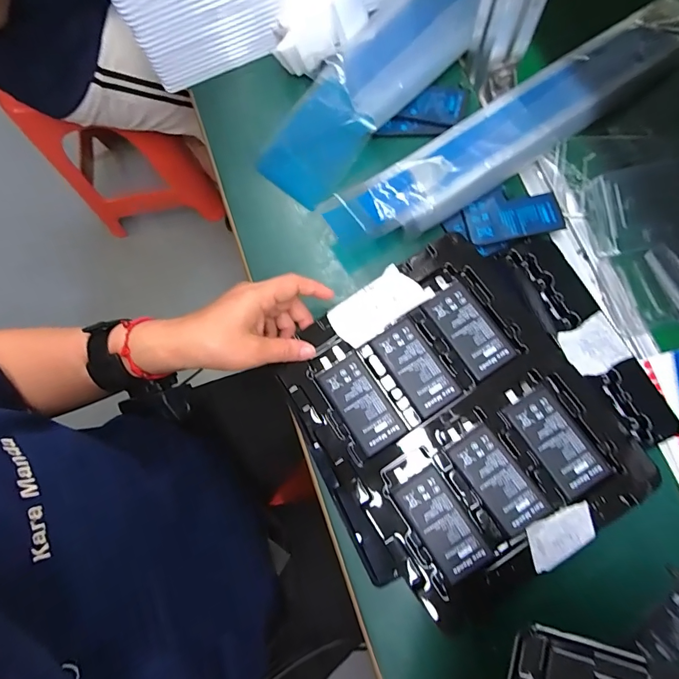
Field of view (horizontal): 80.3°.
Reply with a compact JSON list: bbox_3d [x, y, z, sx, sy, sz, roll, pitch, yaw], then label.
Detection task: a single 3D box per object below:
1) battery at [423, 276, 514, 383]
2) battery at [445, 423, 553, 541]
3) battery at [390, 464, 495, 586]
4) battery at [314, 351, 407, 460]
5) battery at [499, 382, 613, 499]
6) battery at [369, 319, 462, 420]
[{"bbox_3d":[0.113,-0.013,0.361,0.043,0.004,0.096,-33,78,-4],"label":"battery"},{"bbox_3d":[0.131,0.117,0.334,0.044,0.004,0.084,-35,78,-4],"label":"battery"},{"bbox_3d":[0.084,0.152,0.333,0.043,0.008,0.083,-33,78,-4],"label":"battery"},{"bbox_3d":[0.019,0.058,0.358,0.043,0.008,0.084,-32,78,-3],"label":"battery"},{"bbox_3d":[0.179,0.081,0.337,0.045,0.008,0.093,-32,78,-3],"label":"battery"},{"bbox_3d":[0.068,0.026,0.360,0.042,0.008,0.081,-33,78,-4],"label":"battery"}]

